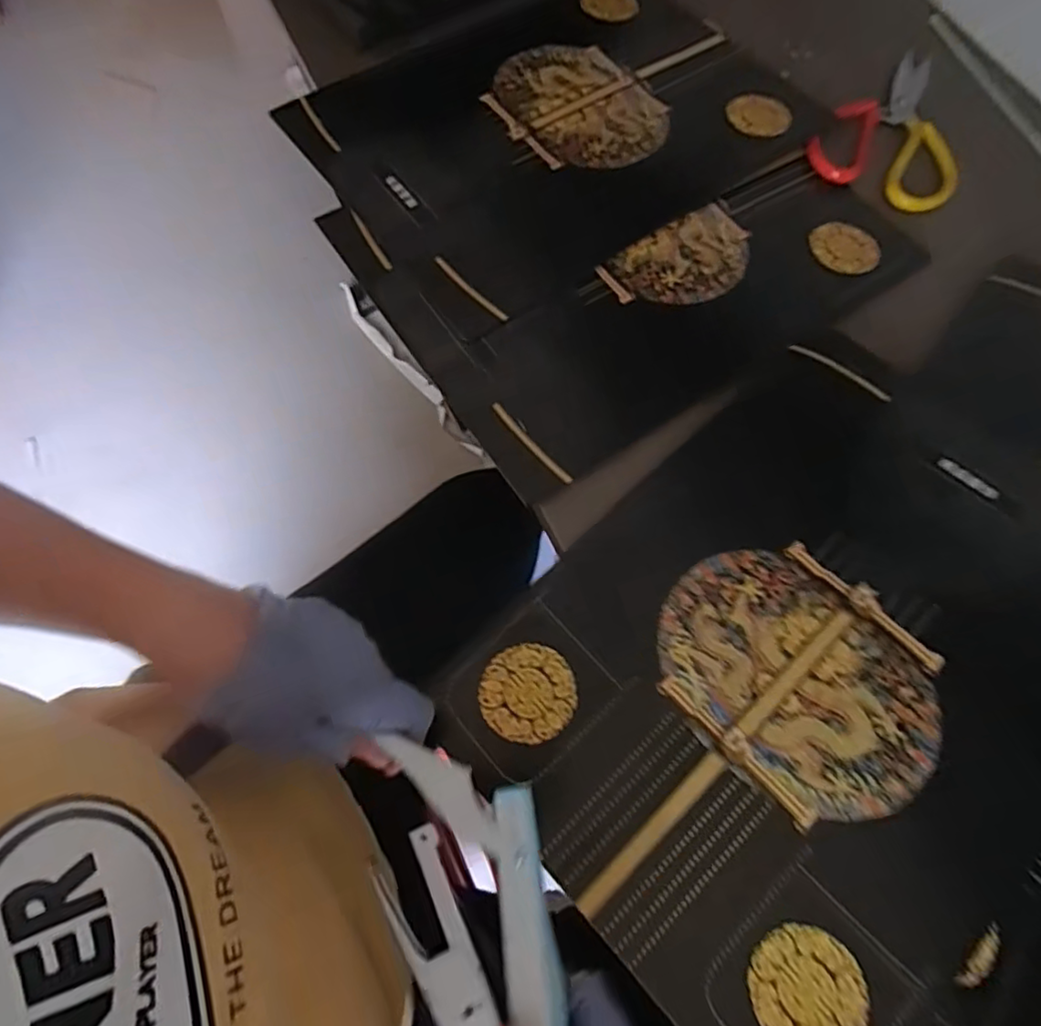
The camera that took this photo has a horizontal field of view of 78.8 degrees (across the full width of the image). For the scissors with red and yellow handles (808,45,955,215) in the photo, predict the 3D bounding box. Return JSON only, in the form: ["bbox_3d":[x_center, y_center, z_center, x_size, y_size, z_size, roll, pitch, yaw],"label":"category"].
[{"bbox_3d":[0.322,-0.338,0.548,0.119,0.010,0.179,22,69,5],"label":"scissors with red and yellow handles"}]

